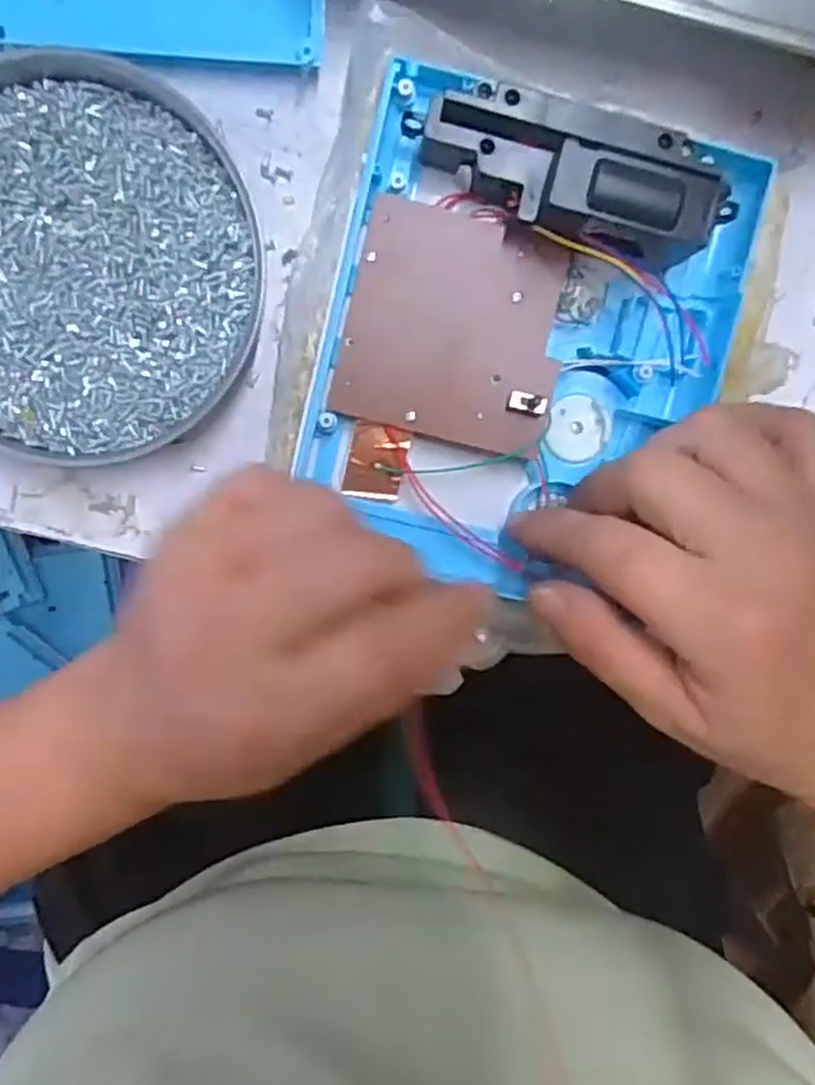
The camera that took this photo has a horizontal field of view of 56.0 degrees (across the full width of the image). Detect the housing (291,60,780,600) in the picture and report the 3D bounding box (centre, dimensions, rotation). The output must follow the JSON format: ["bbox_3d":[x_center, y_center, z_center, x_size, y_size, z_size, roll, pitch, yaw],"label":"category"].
[{"bbox_3d":[0.038,-0.061,0.250,0.139,0.041,0.159,14,97,-4],"label":"housing"}]

